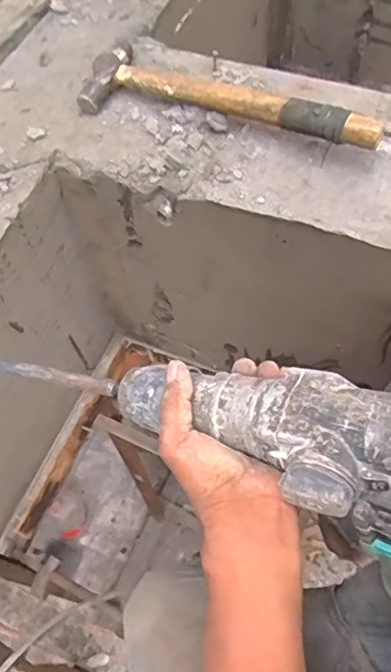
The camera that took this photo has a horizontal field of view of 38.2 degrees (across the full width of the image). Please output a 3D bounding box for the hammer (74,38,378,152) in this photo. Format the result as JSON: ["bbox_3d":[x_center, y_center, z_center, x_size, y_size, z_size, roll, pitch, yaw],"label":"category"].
[{"bbox_3d":[0.037,-0.261,0.616,0.337,0.060,0.092,18,63,14],"label":"hammer"}]

